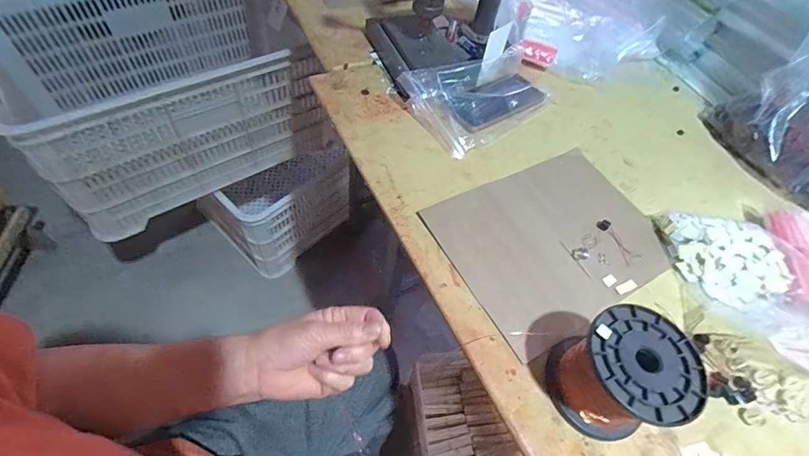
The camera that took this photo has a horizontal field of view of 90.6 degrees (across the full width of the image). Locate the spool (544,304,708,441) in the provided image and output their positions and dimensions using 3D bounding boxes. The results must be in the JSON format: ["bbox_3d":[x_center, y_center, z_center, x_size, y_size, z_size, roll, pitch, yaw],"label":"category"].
[{"bbox_3d":[0.194,0.133,0.363,0.100,0.091,0.093,4,56,-6],"label":"spool"}]

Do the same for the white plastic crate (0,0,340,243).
[{"bbox_3d":[-0.504,-0.317,0.886,0.552,0.307,0.387,-32,66,-26],"label":"white plastic crate"}]

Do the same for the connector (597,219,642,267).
[{"bbox_3d":[0.267,0.017,0.503,0.027,0.005,0.063,-27,64,-23],"label":"connector"}]

